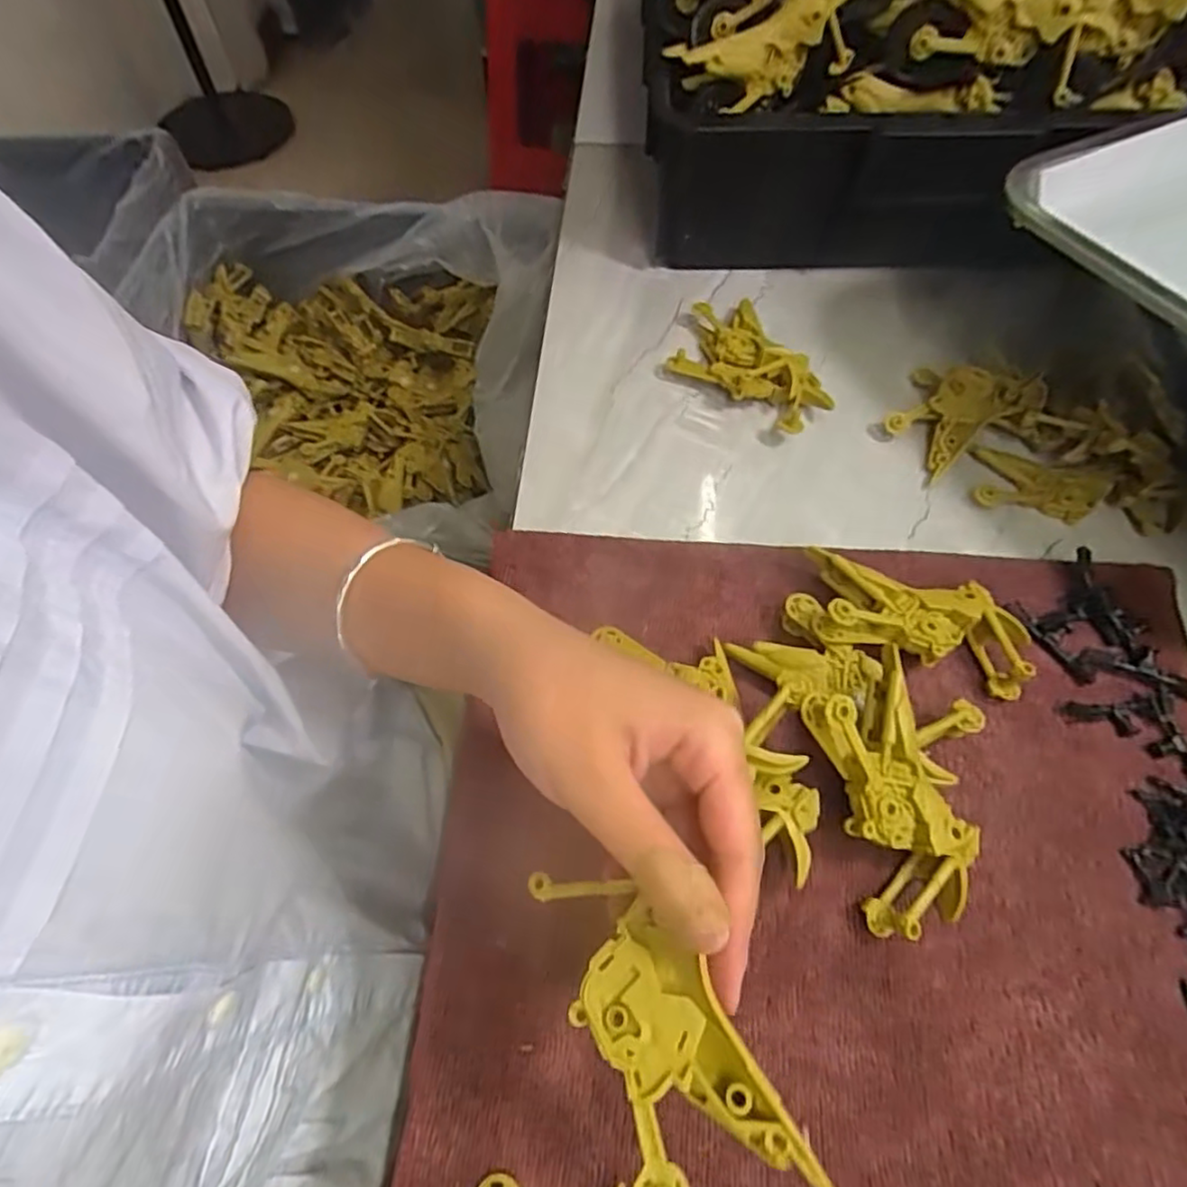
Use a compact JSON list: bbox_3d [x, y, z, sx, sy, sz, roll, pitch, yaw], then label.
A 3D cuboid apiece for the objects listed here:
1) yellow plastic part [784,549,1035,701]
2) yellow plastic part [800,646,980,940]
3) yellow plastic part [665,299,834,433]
[{"bbox_3d":[0.147,0.011,0.312,0.106,0.033,0.046,14,62,11],"label":"yellow plastic part"},{"bbox_3d":[0.117,0.078,0.260,0.047,0.019,0.095,-18,86,-7],"label":"yellow plastic part"},{"bbox_3d":[0.099,-0.146,0.414,0.108,0.026,0.069,36,68,21],"label":"yellow plastic part"}]

